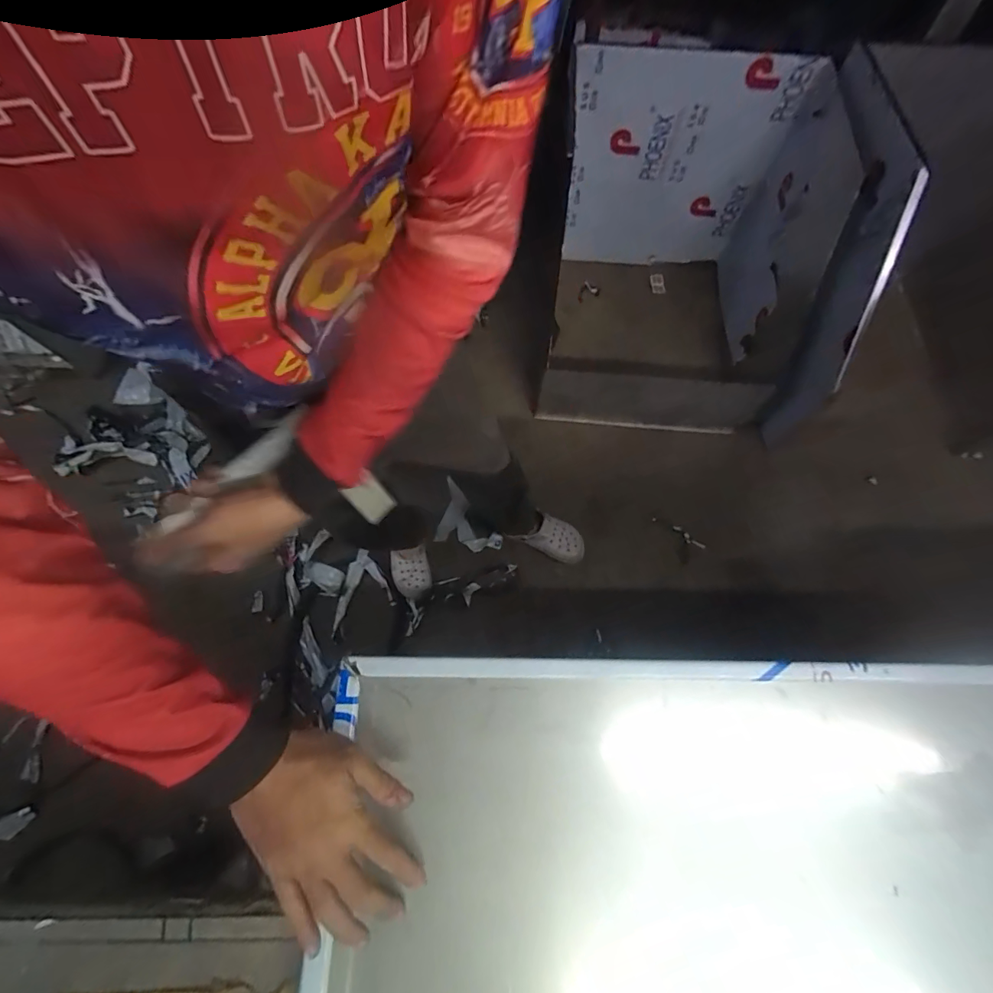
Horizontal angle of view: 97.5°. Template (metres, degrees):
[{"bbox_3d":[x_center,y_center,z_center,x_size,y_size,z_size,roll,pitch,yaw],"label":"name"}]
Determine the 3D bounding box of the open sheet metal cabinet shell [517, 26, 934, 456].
[{"bbox_3d":[0.519,-0.714,1.296,0.809,0.698,0.811,5,70,2],"label":"open sheet metal cabinet shell"}]

